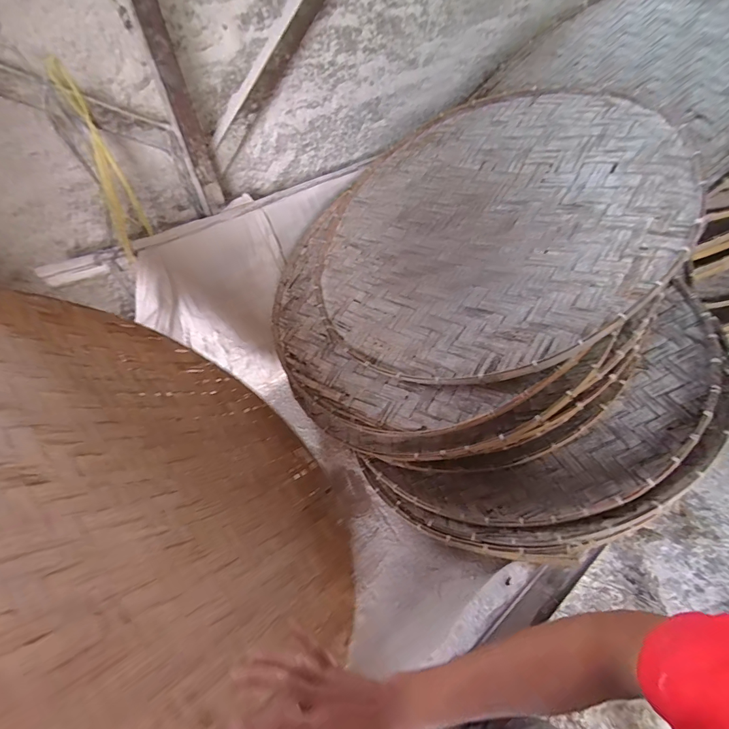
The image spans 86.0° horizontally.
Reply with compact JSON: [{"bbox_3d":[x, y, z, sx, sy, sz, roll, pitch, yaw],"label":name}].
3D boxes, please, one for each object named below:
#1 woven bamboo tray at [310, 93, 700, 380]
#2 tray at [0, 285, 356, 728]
[{"bbox_3d":[0.224,-0.282,0.810,0.672,0.034,0.683,-44,53,5],"label":"woven bamboo tray"},{"bbox_3d":[-0.295,0.153,0.538,0.044,0.698,0.673,-43,80,10],"label":"tray"}]

